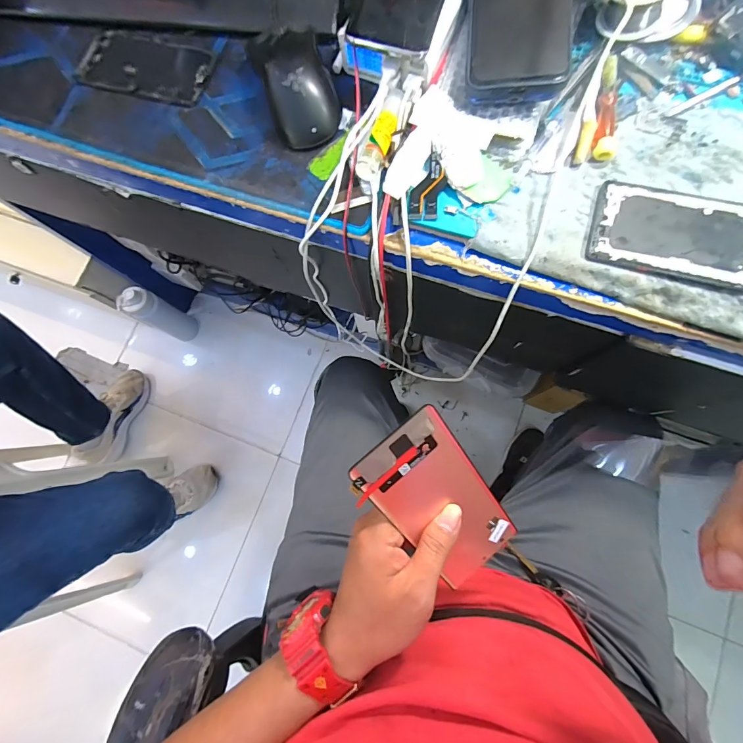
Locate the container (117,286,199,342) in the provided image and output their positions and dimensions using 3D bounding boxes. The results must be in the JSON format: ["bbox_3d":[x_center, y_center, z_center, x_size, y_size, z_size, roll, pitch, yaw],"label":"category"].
[{"bbox_3d":[-0.597,-0.160,1.058,0.072,0.275,0.092,22,80,9],"label":"container"}]

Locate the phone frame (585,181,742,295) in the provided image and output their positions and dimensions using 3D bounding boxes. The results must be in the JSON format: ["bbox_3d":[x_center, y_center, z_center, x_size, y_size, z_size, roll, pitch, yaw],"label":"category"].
[{"bbox_3d":[0.260,-0.105,0.291,0.163,0.011,0.076,16,79,8],"label":"phone frame"}]

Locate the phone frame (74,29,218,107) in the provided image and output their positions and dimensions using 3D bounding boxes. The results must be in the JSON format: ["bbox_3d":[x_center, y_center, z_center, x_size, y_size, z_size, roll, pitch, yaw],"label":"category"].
[{"bbox_3d":[-0.231,-0.311,0.376,0.142,0.010,0.067,19,80,8],"label":"phone frame"}]

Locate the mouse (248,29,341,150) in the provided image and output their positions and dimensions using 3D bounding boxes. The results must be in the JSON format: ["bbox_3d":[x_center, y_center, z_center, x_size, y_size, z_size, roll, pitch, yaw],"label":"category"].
[{"bbox_3d":[-0.072,-0.270,0.347,0.062,0.034,0.112,-19,77,0],"label":"mouse"}]

